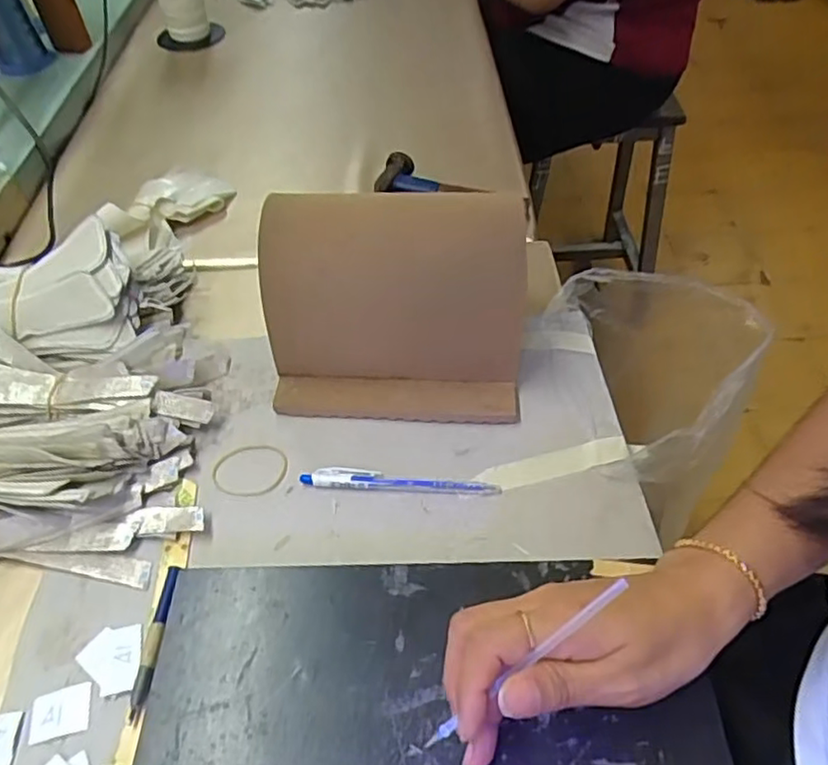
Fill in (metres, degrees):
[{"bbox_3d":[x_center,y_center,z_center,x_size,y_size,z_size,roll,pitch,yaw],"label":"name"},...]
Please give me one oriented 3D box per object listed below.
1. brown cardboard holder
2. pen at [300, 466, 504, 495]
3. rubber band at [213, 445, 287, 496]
[{"bbox_3d":[-0.014,-0.051,0.473,0.188,0.136,0.109,2,51,5],"label":"brown cardboard holder"},{"bbox_3d":[-0.010,0.068,0.447,0.134,0.009,0.016,2,51,4],"label":"pen"},{"bbox_3d":[-0.119,0.064,0.466,0.054,0.004,0.041,-3,54,2],"label":"rubber band"}]

